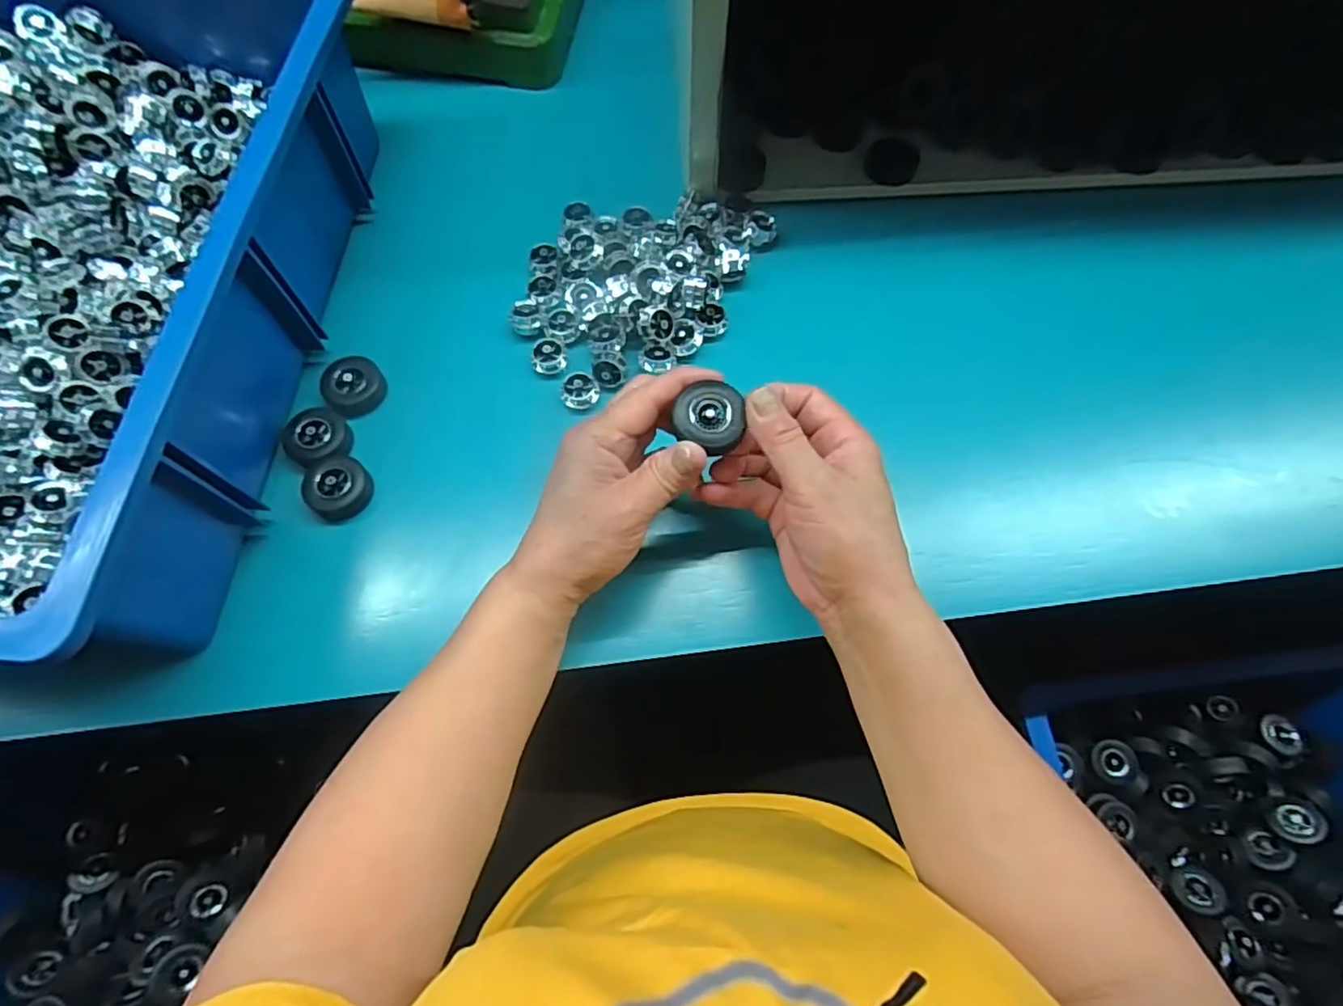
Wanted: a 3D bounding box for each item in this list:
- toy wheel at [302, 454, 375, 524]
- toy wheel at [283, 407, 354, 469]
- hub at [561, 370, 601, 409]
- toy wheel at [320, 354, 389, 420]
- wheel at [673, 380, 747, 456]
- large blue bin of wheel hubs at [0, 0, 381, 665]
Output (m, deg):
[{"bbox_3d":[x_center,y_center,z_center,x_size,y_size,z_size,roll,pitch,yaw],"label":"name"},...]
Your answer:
[{"bbox_3d":[-0.204,-0.010,0.389,0.038,0.012,0.038,32,73,9],"label":"toy wheel"},{"bbox_3d":[-0.224,-0.041,0.403,0.039,0.014,0.038,0,71,-1],"label":"toy wheel"},{"bbox_3d":[-0.060,-0.073,0.415,0.024,0.010,0.022,0,71,-1],"label":"hub"},{"bbox_3d":[-0.208,-0.077,0.418,0.038,0.014,0.036,0,71,-1],"label":"toy wheel"},{"bbox_3d":[0.021,-0.044,0.325,0.033,0.010,0.036,0,71,-1],"label":"wheel"},{"bbox_3d":[-0.390,-0.152,0.379,0.330,0.114,0.470,3,71,0],"label":"large blue bin of wheel hubs"}]

